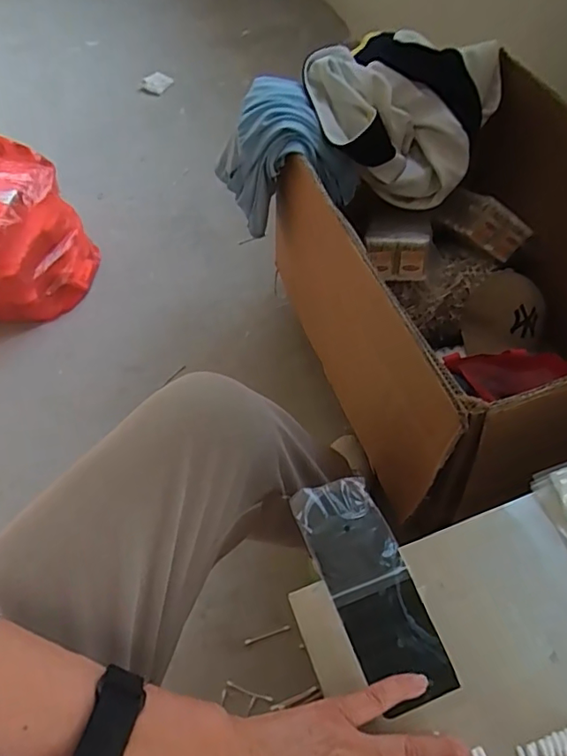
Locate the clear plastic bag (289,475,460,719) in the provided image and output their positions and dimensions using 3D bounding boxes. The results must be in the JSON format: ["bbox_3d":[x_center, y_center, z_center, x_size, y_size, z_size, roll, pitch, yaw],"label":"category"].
[{"bbox_3d":[0.066,0.157,0.423,0.064,0.011,0.171,-20,58,-8],"label":"clear plastic bag"}]

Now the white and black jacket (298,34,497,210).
[{"bbox_3d":[0.193,-0.433,0.919,0.259,0.197,0.291,22,62,17],"label":"white and black jacket"}]

